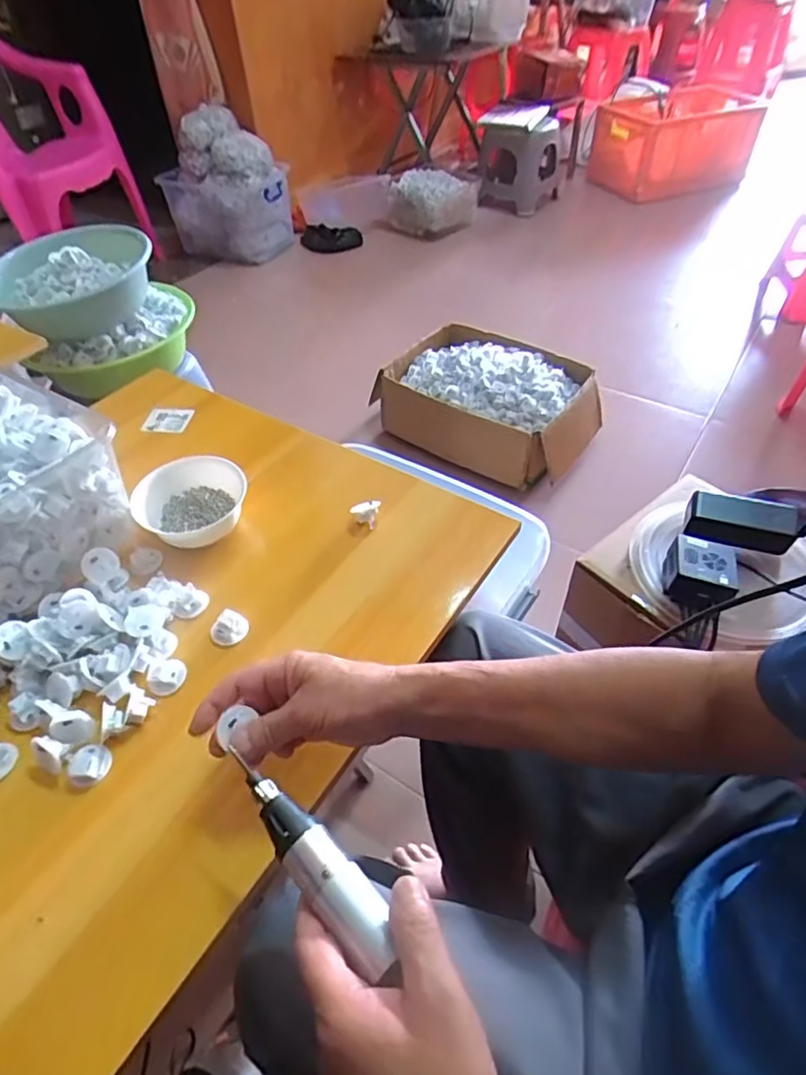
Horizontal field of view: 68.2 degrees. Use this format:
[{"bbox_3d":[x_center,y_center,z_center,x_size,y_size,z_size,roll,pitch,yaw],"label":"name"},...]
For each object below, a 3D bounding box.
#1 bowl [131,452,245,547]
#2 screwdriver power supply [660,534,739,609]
[{"bbox_3d":[-0.230,-0.036,0.649,0.121,0.051,0.103,-23,50,-17],"label":"bowl"},{"bbox_3d":[0.378,0.042,0.756,0.080,0.049,0.090,16,50,17],"label":"screwdriver power supply"}]

